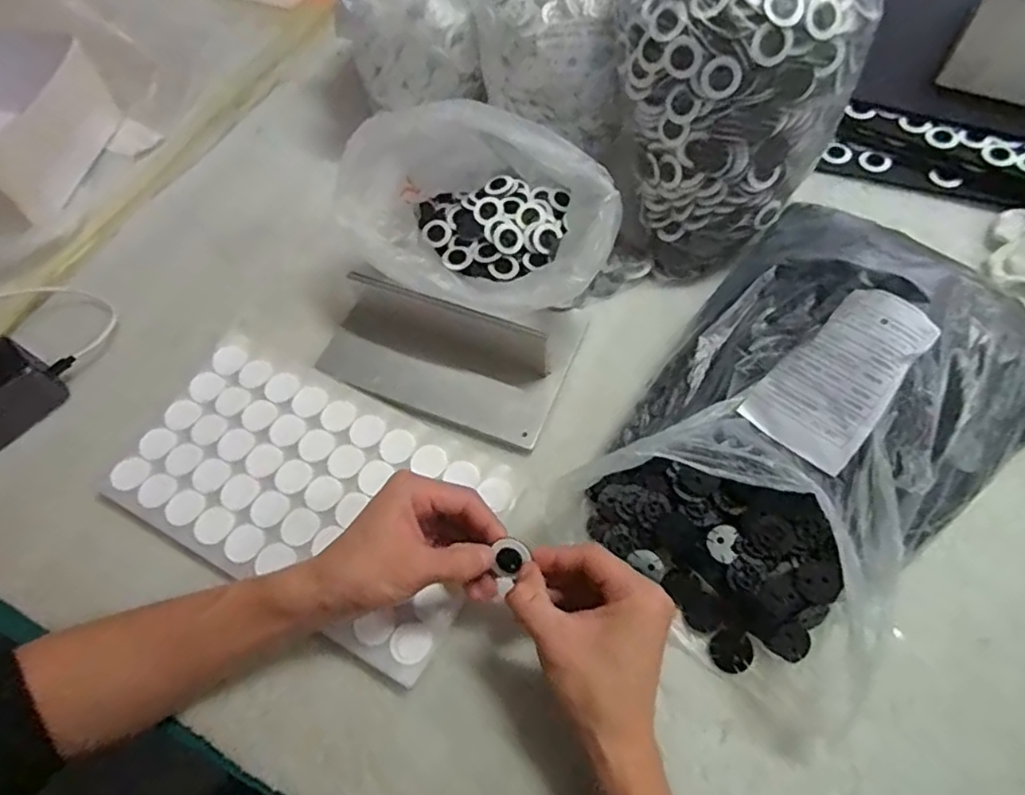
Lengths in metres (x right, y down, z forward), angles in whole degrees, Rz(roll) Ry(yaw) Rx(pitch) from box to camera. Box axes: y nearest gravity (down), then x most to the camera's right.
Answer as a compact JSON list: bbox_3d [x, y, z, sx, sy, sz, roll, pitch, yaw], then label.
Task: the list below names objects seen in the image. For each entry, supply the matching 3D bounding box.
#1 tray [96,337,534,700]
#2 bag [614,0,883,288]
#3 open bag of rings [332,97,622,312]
[{"bbox_3d":[-0.153,0.068,0.464,0.286,0.015,0.163,24,66,15],"label":"tray"},{"bbox_3d":[0.169,-0.243,0.495,0.160,0.246,0.171,-25,63,-10],"label":"bag"},{"bbox_3d":[-0.027,-0.136,0.493,0.184,0.144,0.196,-28,64,-11],"label":"open bag of rings"}]

